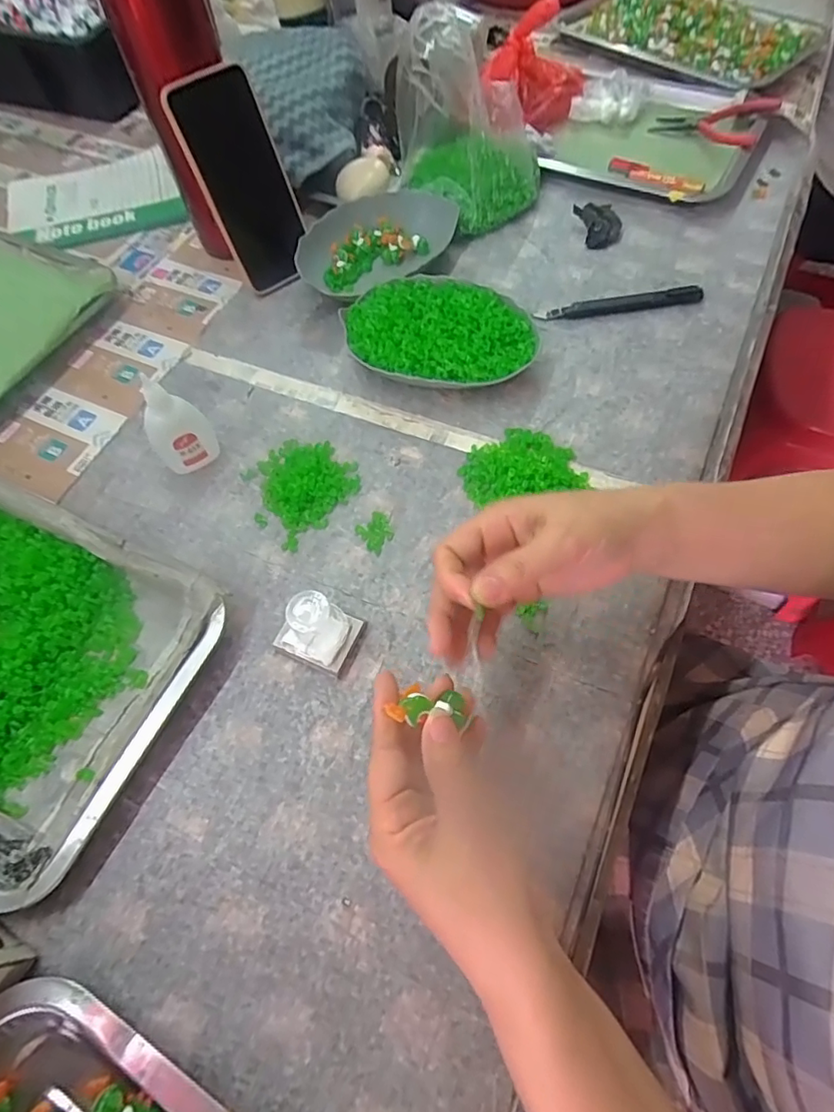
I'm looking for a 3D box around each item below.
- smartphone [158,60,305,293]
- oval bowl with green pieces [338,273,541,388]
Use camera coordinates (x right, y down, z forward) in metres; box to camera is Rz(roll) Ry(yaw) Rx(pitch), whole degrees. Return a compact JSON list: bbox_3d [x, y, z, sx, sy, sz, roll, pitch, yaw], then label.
[{"bbox_3d":[-0.150,-0.331,0.493,0.076,0.158,0.018,-32,44,-10],"label":"smartphone"},{"bbox_3d":[0.020,-0.192,0.479,0.161,0.036,0.114,2,63,5],"label":"oval bowl with green pieces"}]

